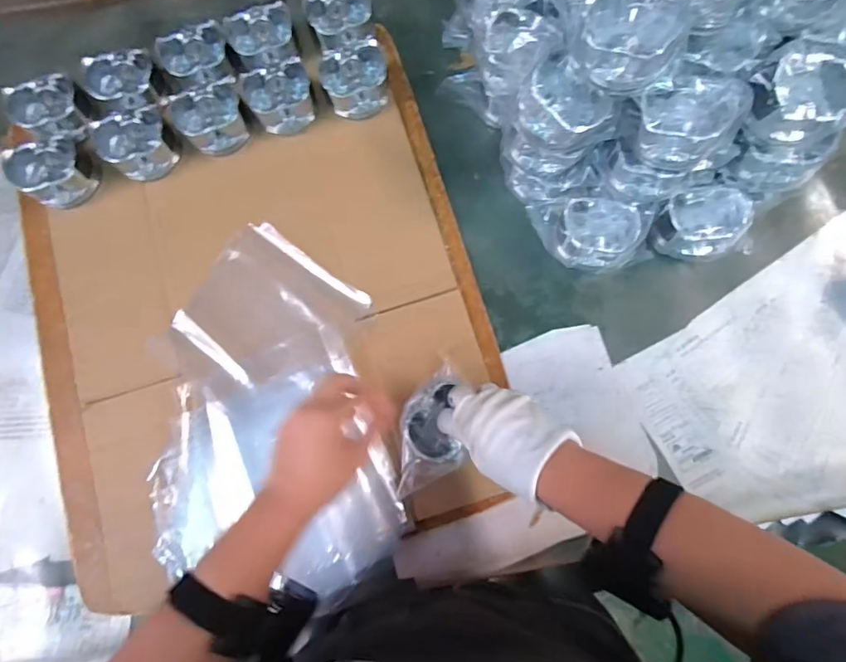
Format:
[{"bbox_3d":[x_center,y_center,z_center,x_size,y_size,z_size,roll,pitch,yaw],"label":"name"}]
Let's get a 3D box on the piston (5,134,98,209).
[{"bbox_3d":[-0.441,-0.190,0.560,0.075,0.051,0.076,0,80,2],"label":"piston"}]

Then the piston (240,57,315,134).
[{"bbox_3d":[-0.172,-0.286,0.576,0.080,0.045,0.070,-19,80,-1],"label":"piston"}]

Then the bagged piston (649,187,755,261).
[{"bbox_3d":[0.314,-0.122,0.535,0.093,0.049,0.072,-5,80,1],"label":"bagged piston"}]

